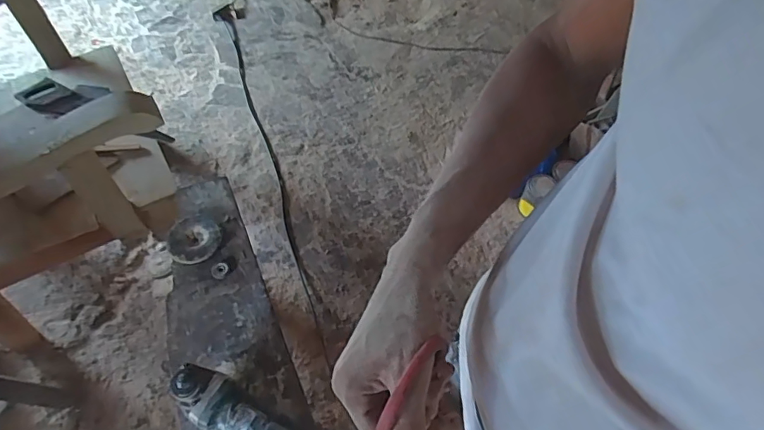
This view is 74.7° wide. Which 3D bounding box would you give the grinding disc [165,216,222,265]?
[{"bbox_3d":[-0.328,0.041,0.875,0.088,0.021,0.087,0,57,1],"label":"grinding disc"}]

